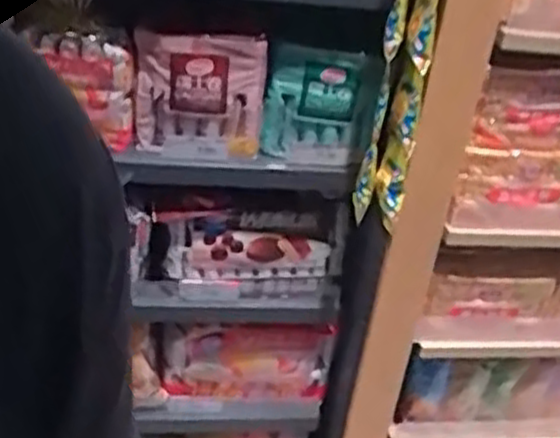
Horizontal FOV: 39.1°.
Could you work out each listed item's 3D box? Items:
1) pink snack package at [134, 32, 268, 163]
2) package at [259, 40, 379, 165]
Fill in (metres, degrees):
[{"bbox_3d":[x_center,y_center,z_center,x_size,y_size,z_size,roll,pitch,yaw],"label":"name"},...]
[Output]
[{"bbox_3d":[-0.114,-0.174,1.118,0.178,0.173,0.031,7,31,-2],"label":"pink snack package"},{"bbox_3d":[0.058,-0.160,1.139,0.153,0.169,0.041,14,31,11],"label":"package"}]

